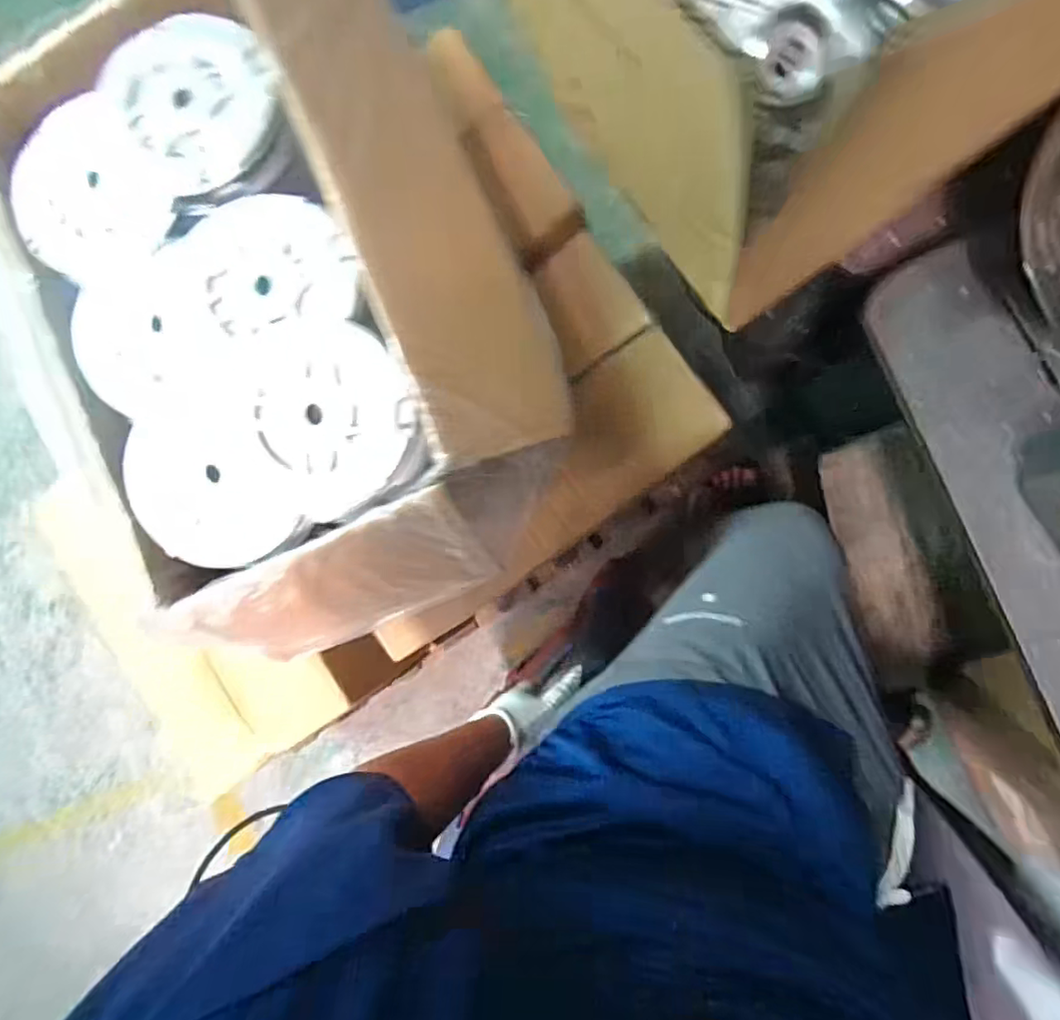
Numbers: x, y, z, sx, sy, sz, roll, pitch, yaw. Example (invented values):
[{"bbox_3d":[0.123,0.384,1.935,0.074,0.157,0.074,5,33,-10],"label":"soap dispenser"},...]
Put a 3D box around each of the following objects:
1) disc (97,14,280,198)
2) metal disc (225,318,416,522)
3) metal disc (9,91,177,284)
[{"bbox_3d":[-0.246,-0.307,0.444,0.113,0.012,0.128,-35,85,11],"label":"disc"},{"bbox_3d":[-0.157,-0.071,0.446,0.134,0.017,0.139,1,93,12],"label":"metal disc"},{"bbox_3d":[-0.344,-0.240,0.461,0.112,0.015,0.130,-39,85,11],"label":"metal disc"}]

